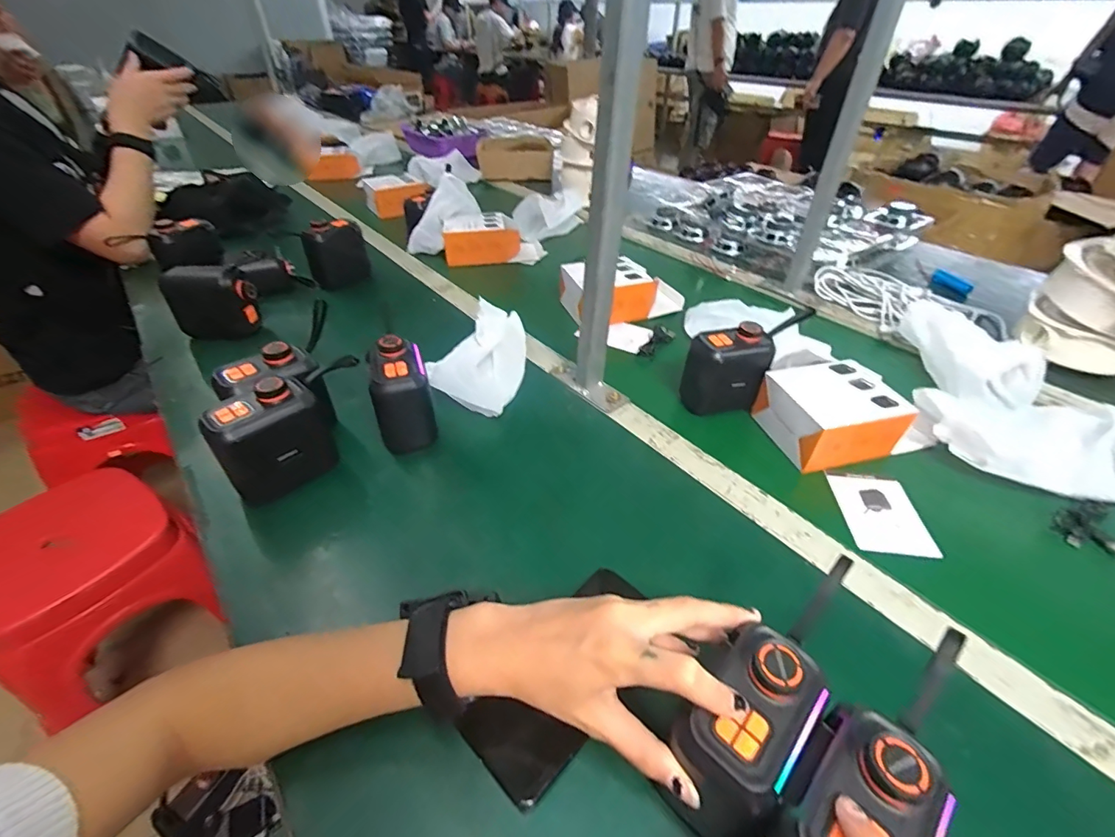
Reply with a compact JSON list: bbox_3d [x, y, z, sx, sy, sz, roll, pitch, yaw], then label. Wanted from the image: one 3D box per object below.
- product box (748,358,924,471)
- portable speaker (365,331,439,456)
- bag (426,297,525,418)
[{"bbox_3d":[0.293,-0.008,0.518,0.114,0.056,0.100,-9,41,-11],"label":"product box"},{"bbox_3d":[-0.158,-0.020,0.490,0.059,0.103,0.066,-11,42,-14],"label":"portable speaker"},{"bbox_3d":[-0.082,-0.075,0.585,0.095,0.022,0.164,33,48,-7],"label":"bag"}]

